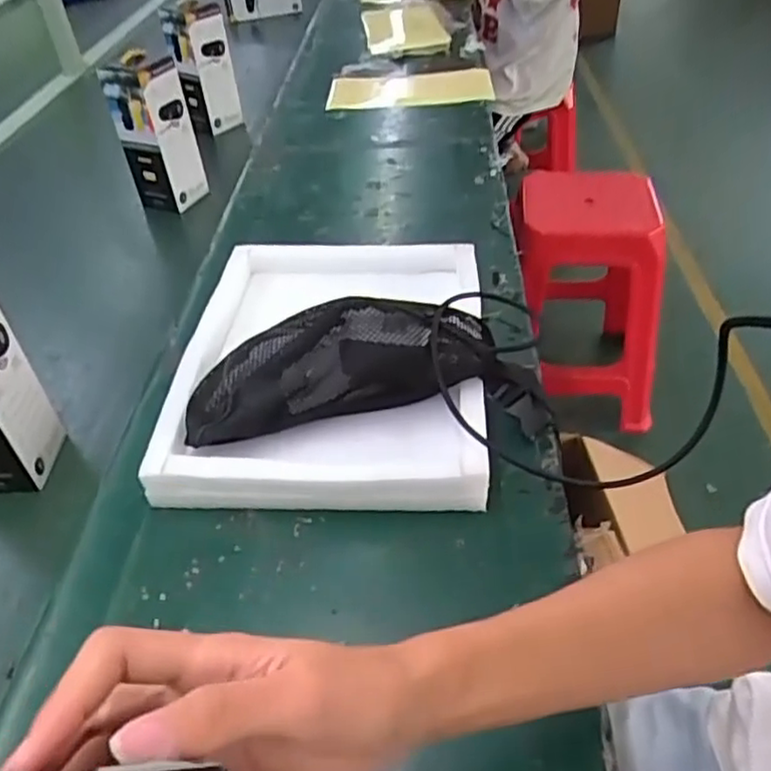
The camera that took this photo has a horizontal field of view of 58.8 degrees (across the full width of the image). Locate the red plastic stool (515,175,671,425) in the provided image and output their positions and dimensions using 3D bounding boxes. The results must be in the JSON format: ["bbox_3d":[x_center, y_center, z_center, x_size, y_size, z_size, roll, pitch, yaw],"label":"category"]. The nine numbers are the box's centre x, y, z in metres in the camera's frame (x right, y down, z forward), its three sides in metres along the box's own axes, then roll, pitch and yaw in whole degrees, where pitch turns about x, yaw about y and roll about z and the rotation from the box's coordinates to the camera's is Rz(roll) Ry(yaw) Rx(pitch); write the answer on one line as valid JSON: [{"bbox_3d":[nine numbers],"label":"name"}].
[{"bbox_3d":[0.443,-0.212,1.559,0.287,0.441,0.367,-2,41,5],"label":"red plastic stool"}]

